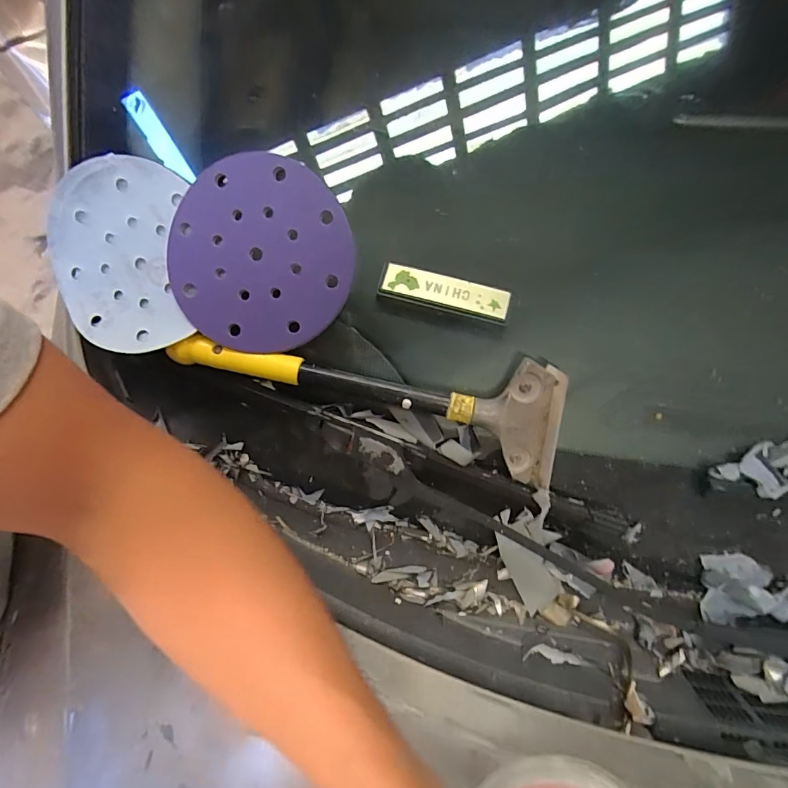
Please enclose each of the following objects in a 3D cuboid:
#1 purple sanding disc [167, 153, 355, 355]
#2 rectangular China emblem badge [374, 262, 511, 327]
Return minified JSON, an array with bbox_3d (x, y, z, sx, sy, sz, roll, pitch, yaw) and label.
[{"bbox_3d":[-0.103,-0.103,0.333,0.137,0.012,0.138,1,103,3],"label":"purple sanding disc"},{"bbox_3d":[0.045,-0.088,0.380,0.110,0.011,0.030,14,78,3],"label":"rectangular China emblem badge"}]

